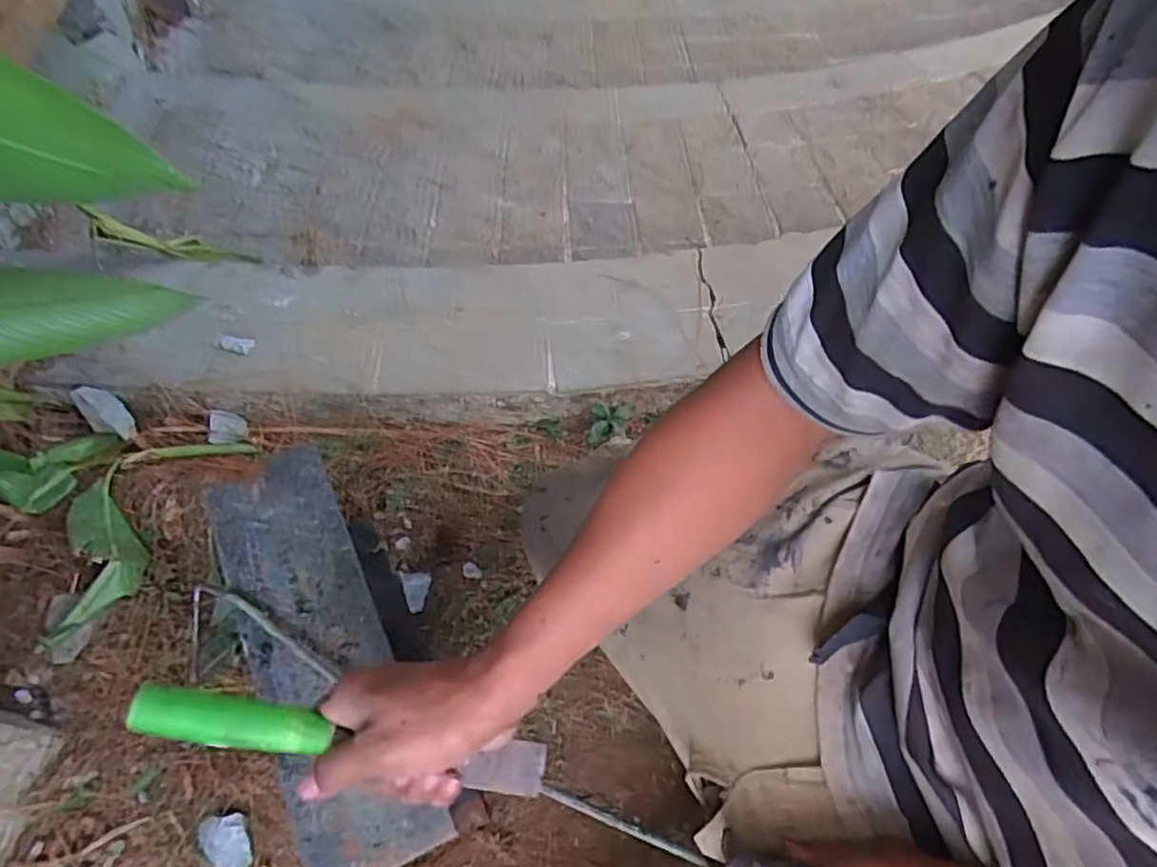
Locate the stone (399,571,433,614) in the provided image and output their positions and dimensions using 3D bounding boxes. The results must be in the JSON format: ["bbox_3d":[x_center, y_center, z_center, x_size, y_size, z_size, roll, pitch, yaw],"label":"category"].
[{"bbox_3d":[-0.175,0.169,0.728,0.030,0.012,0.050,-18,64,-13],"label":"stone"}]

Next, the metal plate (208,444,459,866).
[{"bbox_3d":[-0.200,0.160,0.511,0.096,0.008,0.329,-25,64,-13],"label":"metal plate"}]

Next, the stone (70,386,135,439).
[{"bbox_3d":[-0.546,-0.025,0.770,0.081,0.029,0.039,35,67,17],"label":"stone"}]

